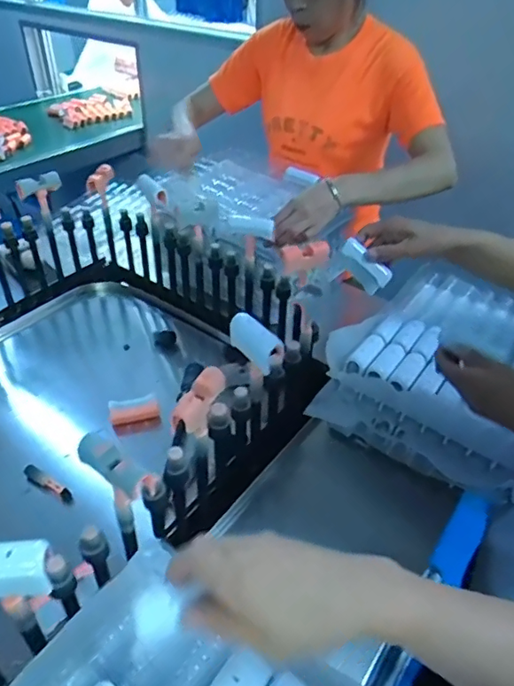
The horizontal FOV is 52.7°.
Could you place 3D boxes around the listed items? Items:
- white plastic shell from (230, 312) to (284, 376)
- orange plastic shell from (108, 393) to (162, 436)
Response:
[{"bbox_3d":[-0.004,-0.002,0.605,0.071,0.042,0.027,32,48,33],"label":"white plastic shell"},{"bbox_3d":[-0.190,0.110,0.806,0.077,0.044,0.037,-7,39,-10],"label":"orange plastic shell"}]

